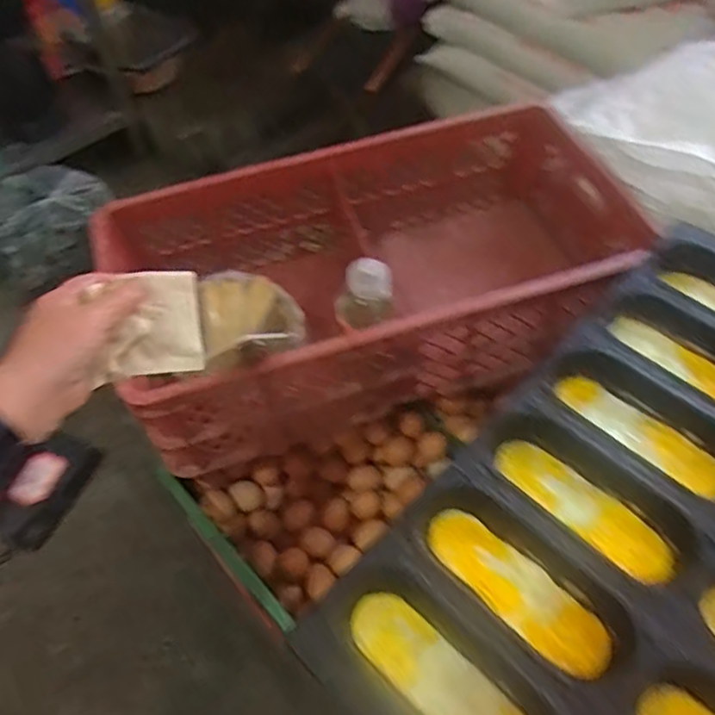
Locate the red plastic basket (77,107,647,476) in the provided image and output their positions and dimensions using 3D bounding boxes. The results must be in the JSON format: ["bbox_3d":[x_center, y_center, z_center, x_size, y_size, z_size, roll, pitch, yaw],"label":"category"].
[{"bbox_3d":[0.030,-0.114,0.855,0.677,0.201,0.349,-16,57,-8],"label":"red plastic basket"}]

